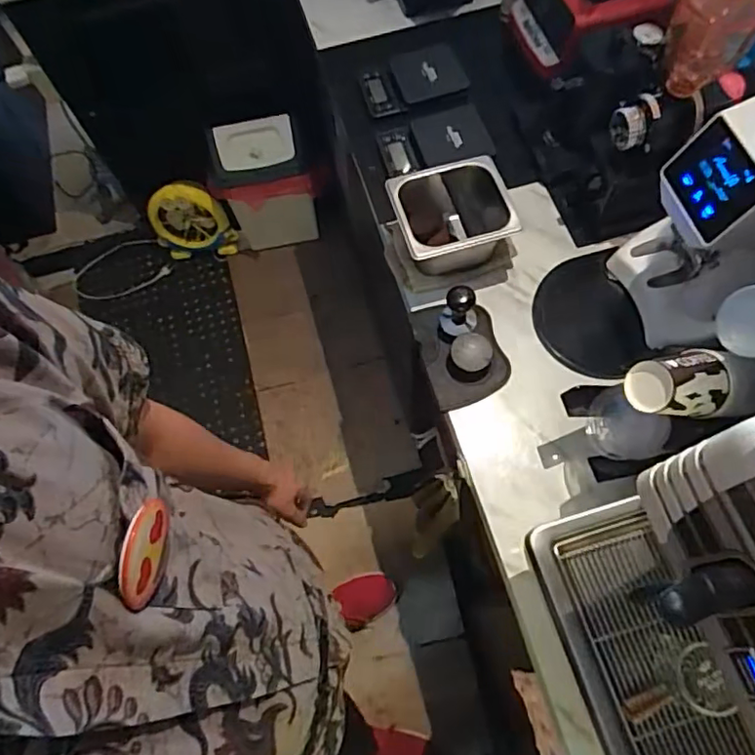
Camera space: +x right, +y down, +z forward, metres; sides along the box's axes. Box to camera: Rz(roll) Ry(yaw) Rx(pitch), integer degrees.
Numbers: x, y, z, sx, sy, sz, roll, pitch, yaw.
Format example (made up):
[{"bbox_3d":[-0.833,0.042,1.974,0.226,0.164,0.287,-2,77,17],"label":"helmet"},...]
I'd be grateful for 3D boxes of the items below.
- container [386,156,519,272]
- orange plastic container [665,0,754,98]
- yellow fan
[{"bbox_3d":[0.121,-0.250,0.922,0.183,0.100,0.165,-13,67,-2],"label":"container"},{"bbox_3d":[0.418,-0.438,0.716,0.095,0.137,0.093,14,69,9],"label":"orange plastic container"},{"bbox_3d":[-0.592,-0.489,1.818,0.262,0.244,0.105,-5,67,1],"label":"yellow fan"}]

